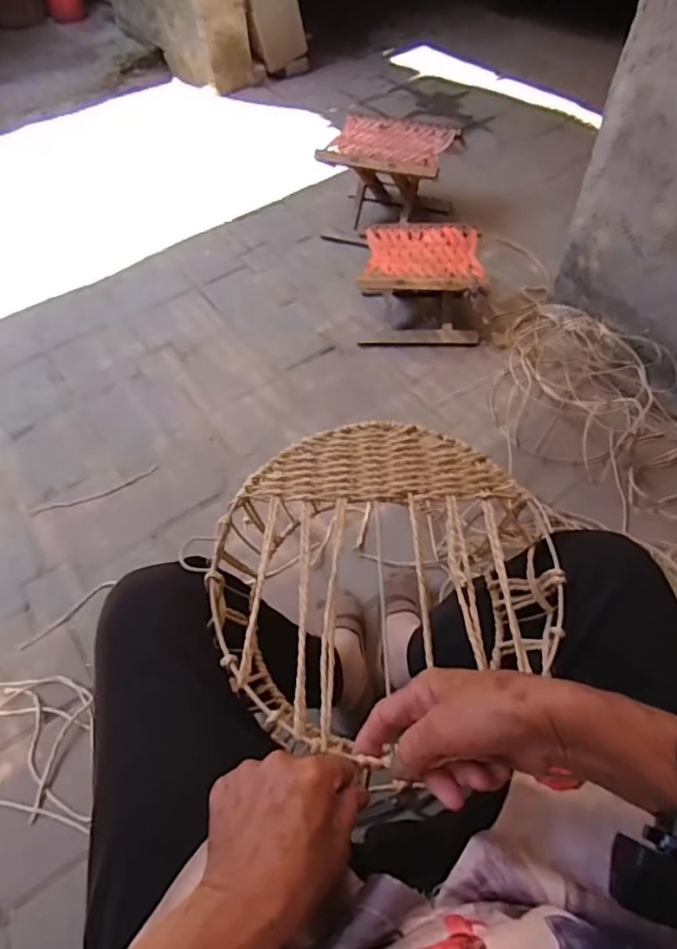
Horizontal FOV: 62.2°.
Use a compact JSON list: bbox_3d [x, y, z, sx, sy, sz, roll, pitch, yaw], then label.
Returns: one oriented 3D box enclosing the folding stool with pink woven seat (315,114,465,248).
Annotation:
[{"bbox_3d":[0.142,-0.804,1.556,0.315,0.232,0.284,16,55,14],"label":"folding stool with pink woven seat"}]

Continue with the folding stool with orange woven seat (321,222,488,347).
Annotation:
[{"bbox_3d":[0.198,-0.441,1.316,0.267,0.184,0.238,5,54,6],"label":"folding stool with orange woven seat"}]

